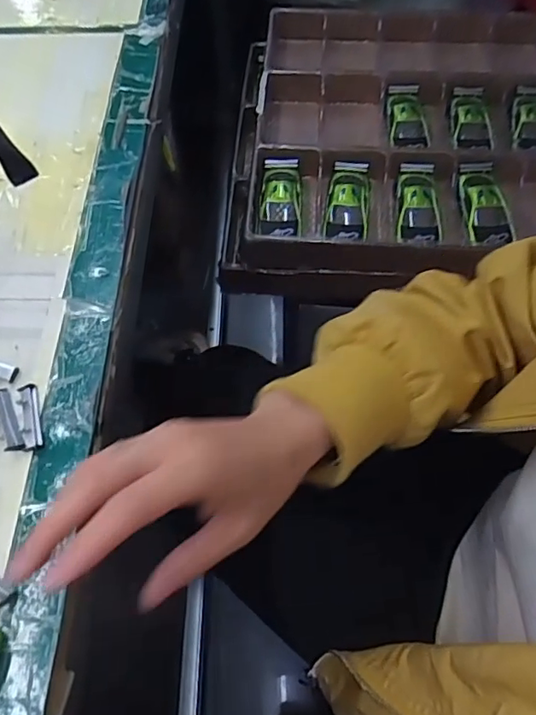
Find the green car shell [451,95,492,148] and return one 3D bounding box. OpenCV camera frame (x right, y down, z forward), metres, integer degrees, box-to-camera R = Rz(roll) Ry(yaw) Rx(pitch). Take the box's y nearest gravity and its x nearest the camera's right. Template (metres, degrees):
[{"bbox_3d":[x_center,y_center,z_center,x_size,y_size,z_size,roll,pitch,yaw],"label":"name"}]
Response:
[{"bbox_3d":[0.264,-0.304,0.710,0.046,0.022,0.095,7,60,4],"label":"green car shell"}]

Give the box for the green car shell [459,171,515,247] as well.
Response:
[{"bbox_3d":[0.257,-0.171,0.641,0.055,0.026,0.115,4,60,2],"label":"green car shell"}]

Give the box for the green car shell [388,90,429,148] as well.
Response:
[{"bbox_3d":[0.185,-0.310,0.717,0.052,0.028,0.100,3,60,2],"label":"green car shell"}]

